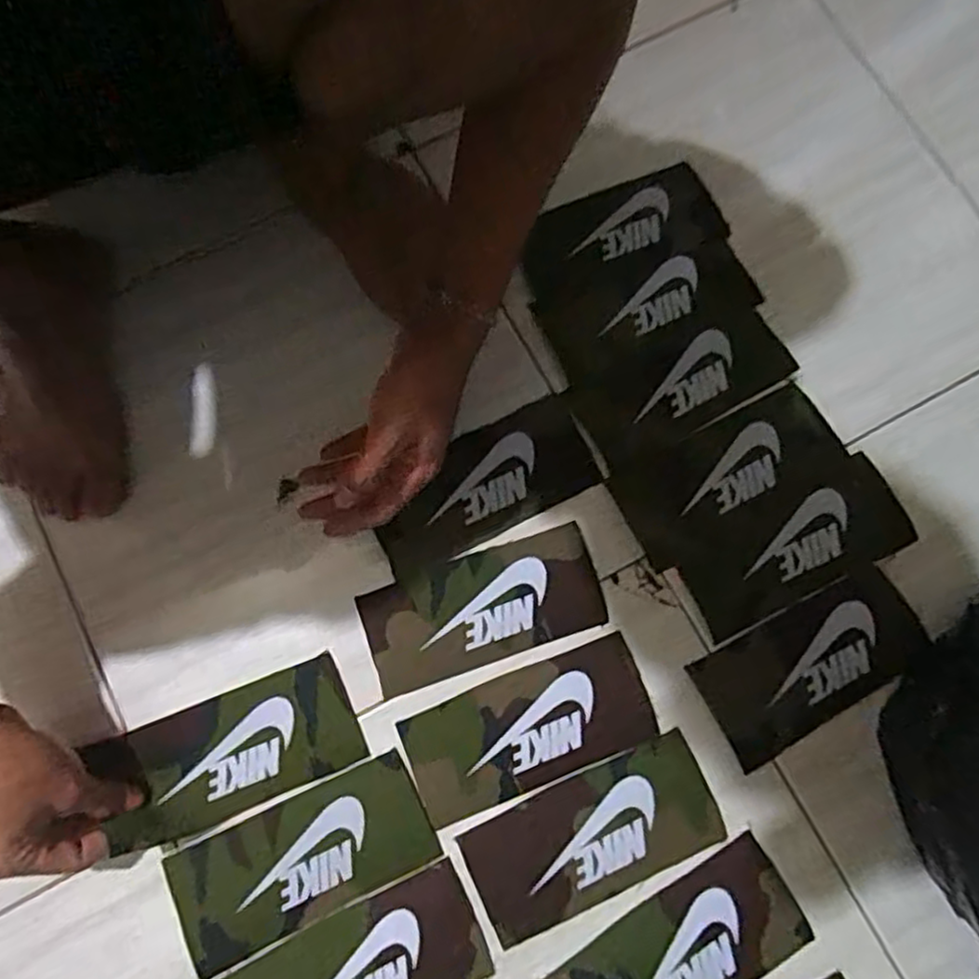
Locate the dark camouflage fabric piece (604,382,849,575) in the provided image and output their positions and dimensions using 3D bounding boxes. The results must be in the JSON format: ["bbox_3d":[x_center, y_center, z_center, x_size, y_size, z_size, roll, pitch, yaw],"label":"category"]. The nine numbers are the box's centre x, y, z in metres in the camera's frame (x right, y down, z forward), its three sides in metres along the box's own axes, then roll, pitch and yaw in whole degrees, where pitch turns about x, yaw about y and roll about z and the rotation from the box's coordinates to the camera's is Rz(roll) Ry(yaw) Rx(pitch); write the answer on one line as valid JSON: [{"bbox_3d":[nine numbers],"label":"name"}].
[{"bbox_3d":[0.183,-0.014,0.538,0.171,0.010,0.078,-28,79,-5],"label":"dark camouflage fabric piece"}]

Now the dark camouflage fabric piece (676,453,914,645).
[{"bbox_3d":[0.228,0.041,0.528,0.173,0.007,0.076,-26,81,-5],"label":"dark camouflage fabric piece"}]

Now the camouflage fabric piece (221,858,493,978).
[{"bbox_3d":[-0.091,0.325,0.468,0.173,0.004,0.078,-26,79,-5],"label":"camouflage fabric piece"}]

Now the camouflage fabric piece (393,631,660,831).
[{"bbox_3d":[0.028,0.170,0.502,0.173,0.004,0.076,-22,78,-4],"label":"camouflage fabric piece"}]

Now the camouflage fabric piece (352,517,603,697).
[{"bbox_3d":[-0.005,0.088,0.522,0.173,0.005,0.078,-18,80,-6],"label":"camouflage fabric piece"}]

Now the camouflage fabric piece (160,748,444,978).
[{"bbox_3d":[-0.130,0.254,0.483,0.174,0.005,0.079,-26,79,-5],"label":"camouflage fabric piece"}]

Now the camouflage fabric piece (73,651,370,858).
[{"bbox_3d":[-0.183,0.185,0.496,0.174,0.019,0.081,-20,79,-8],"label":"camouflage fabric piece"}]

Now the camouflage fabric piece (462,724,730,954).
[{"bbox_3d":[0.072,0.240,0.486,0.172,0.005,0.081,-23,79,-4],"label":"camouflage fabric piece"}]

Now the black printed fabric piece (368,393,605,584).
[{"bbox_3d":[-0.007,-0.004,0.542,0.173,0.007,0.080,-27,78,-7],"label":"black printed fabric piece"}]

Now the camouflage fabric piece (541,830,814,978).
[{"bbox_3d":[0.126,0.314,0.471,0.173,0.004,0.077,-31,79,-6],"label":"camouflage fabric piece"}]

